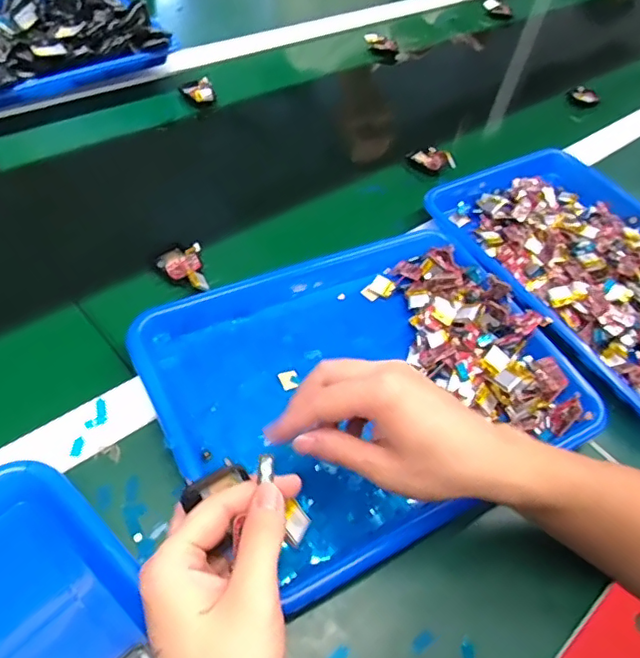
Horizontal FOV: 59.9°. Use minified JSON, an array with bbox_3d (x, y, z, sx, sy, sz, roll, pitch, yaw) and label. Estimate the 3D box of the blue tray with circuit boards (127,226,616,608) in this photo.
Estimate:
[{"bbox_3d":[0.039,0.029,0.448,0.321,0.032,0.257,-22,60,-25],"label":"blue tray with circuit boards"}]

